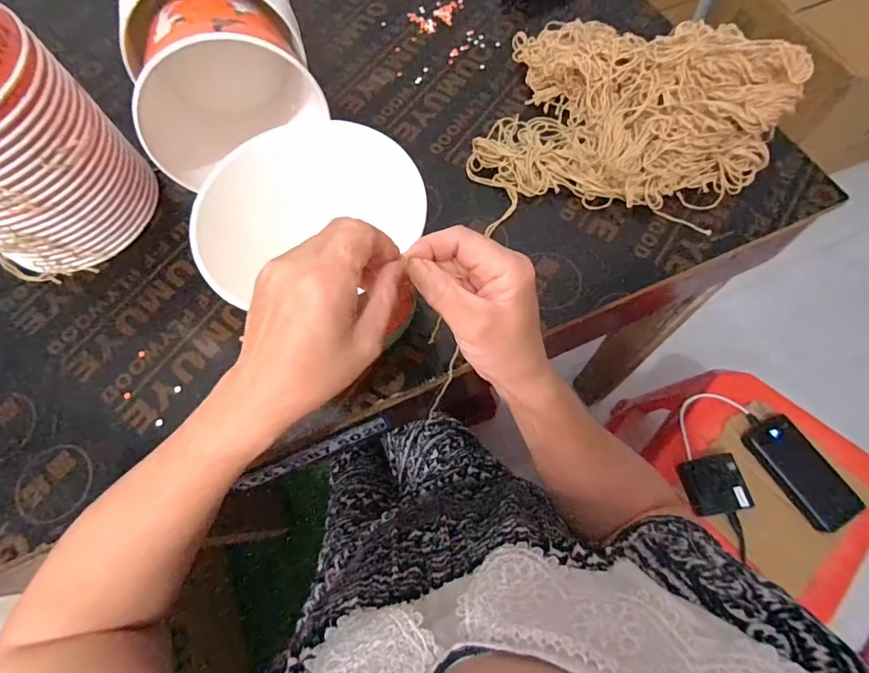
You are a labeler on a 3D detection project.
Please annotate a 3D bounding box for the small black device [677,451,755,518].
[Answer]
[{"bbox_3d":[0.398,0.210,0.642,0.071,0.027,0.076,-12,67,-1],"label":"small black device"}]

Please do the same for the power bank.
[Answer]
[{"bbox_3d":[0.535,0.192,0.656,0.079,0.020,0.156,-28,69,-8],"label":"power bank"}]

